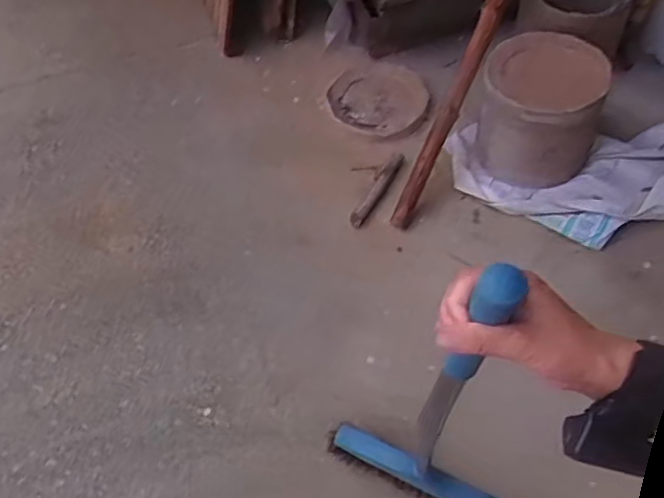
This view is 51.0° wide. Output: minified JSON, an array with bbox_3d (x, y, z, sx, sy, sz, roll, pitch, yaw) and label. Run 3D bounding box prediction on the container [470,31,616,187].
[{"bbox_3d":[0.464,-0.298,1.555,0.258,0.234,0.252,8,55,6],"label":"container"}]

